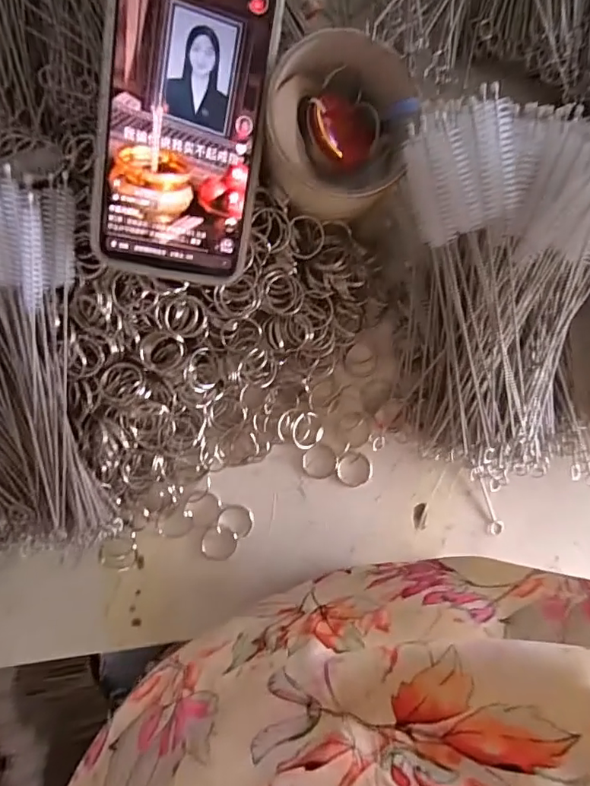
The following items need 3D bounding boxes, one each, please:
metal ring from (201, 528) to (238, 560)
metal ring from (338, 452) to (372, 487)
[{"bbox_3d":[-0.052,0.104,0.340,0.024,0.004,0.023,0,94,-7],"label":"metal ring"},{"bbox_3d":[0.042,0.054,0.351,0.027,0.004,0.025,0,94,-7],"label":"metal ring"}]

